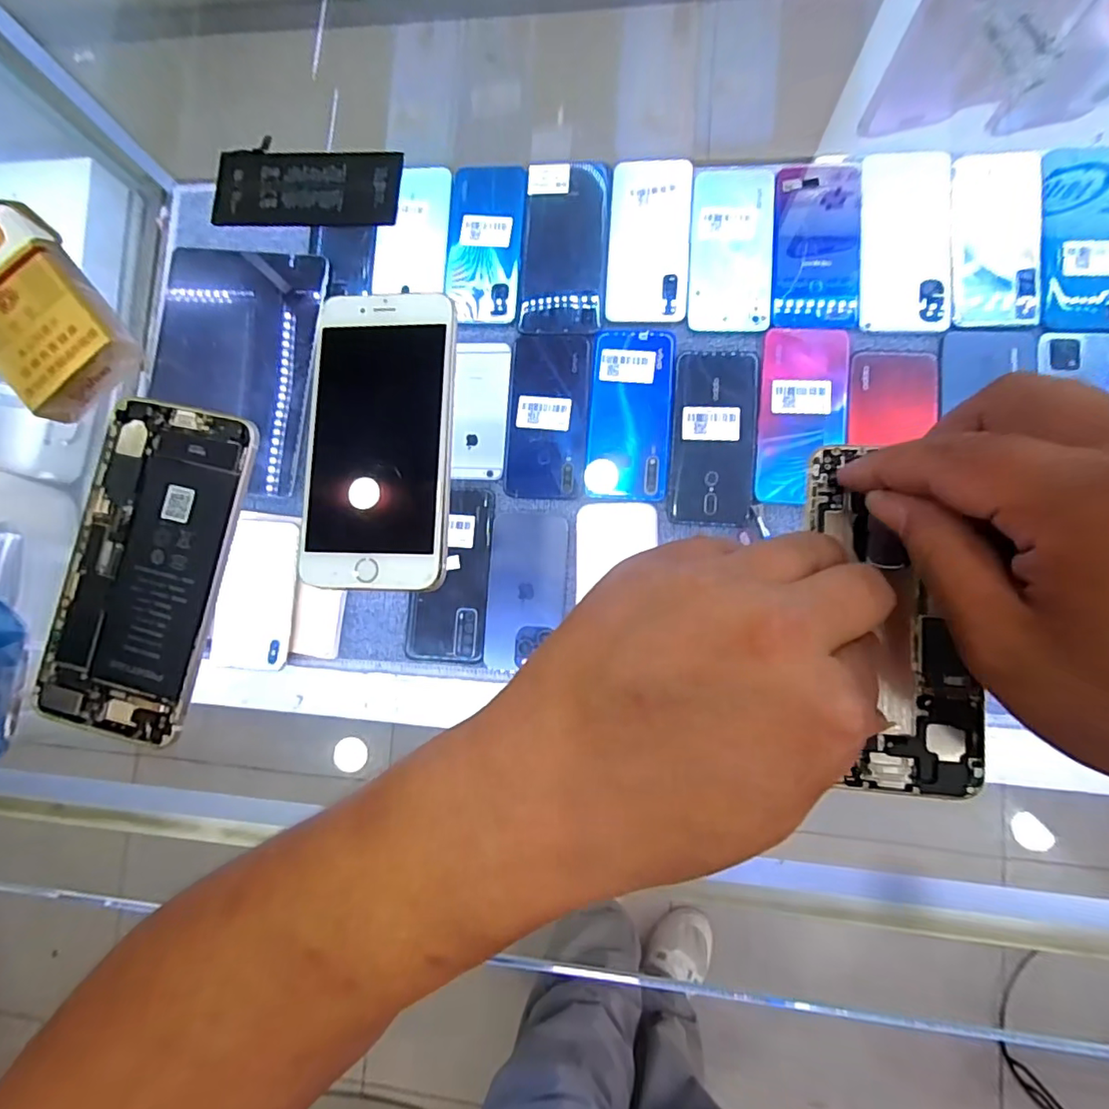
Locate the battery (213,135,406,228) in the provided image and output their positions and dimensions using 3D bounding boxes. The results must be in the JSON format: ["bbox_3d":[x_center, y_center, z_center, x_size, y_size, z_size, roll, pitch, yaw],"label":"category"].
[{"bbox_3d":[-0.121,-0.181,0.274,0.092,0.008,0.039,4,86,8],"label":"battery"}]

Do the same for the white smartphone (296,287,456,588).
[{"bbox_3d":[-0.079,-0.052,0.251,0.065,0.006,0.134,2,85,7],"label":"white smartphone"}]

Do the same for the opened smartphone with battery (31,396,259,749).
[{"bbox_3d":[-0.194,0.007,0.264,0.076,0.006,0.156,13,87,8],"label":"opened smartphone with battery"}]

